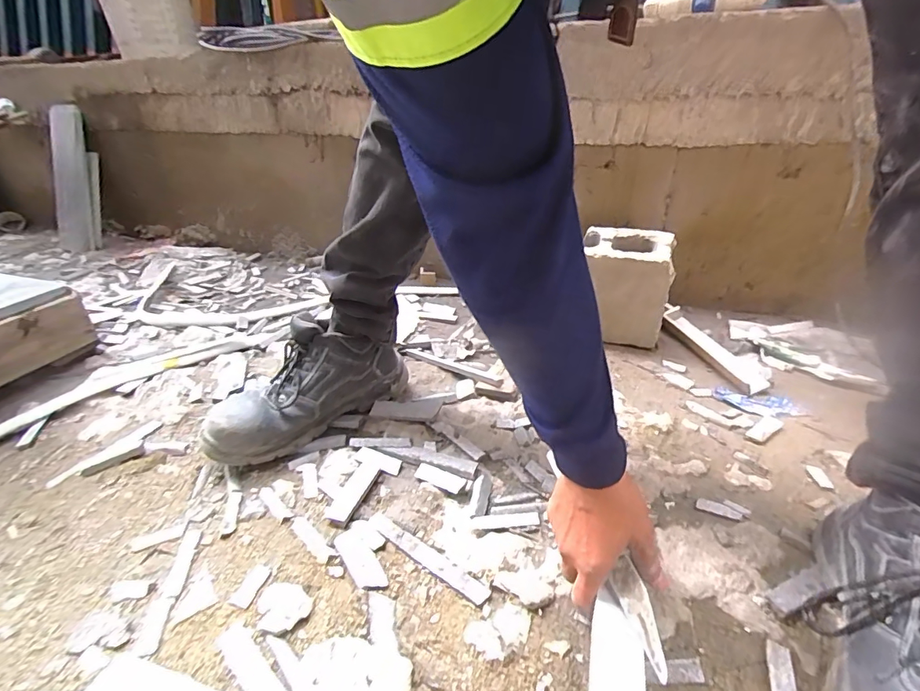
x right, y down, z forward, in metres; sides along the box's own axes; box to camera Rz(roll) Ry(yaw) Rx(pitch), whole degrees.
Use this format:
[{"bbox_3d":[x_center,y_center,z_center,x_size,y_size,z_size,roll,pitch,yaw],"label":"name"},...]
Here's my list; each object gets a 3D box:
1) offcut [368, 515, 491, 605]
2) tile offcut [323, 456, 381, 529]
[{"bbox_3d":[-0.038,0.220,0.482,0.156,0.004,0.019,22,39,30],"label":"offcut"},{"bbox_3d":[-0.129,0.174,0.551,0.032,0.005,0.102,10,34,14],"label":"tile offcut"}]

